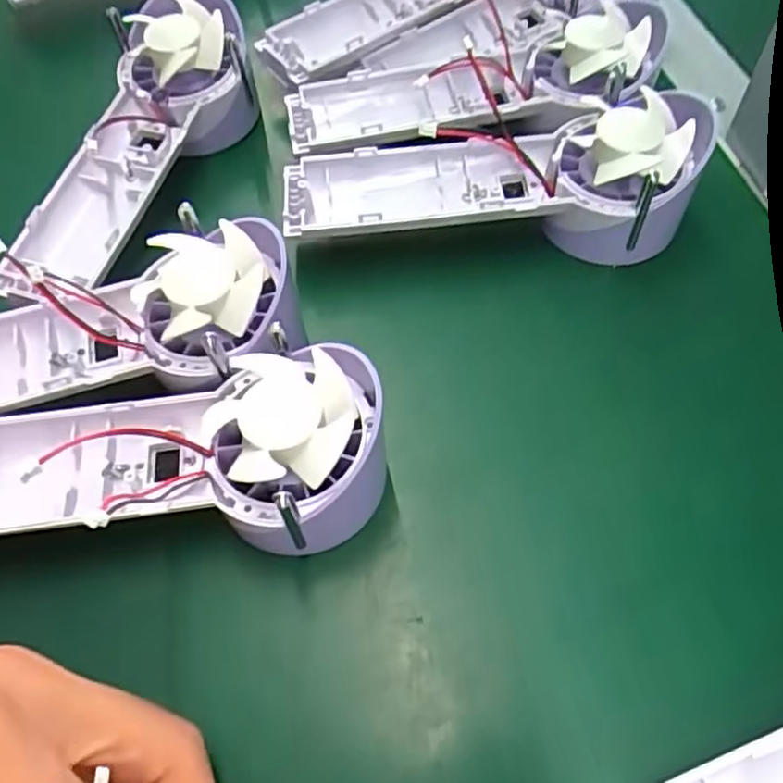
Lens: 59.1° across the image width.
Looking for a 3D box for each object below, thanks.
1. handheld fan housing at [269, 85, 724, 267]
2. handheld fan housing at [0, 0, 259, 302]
[{"bbox_3d":[0.042,-0.093,0.296,0.175,0.041,0.060,0,58,3],"label":"handheld fan housing"},{"bbox_3d":[-0.122,-0.113,0.324,0.060,0.052,0.170,23,76,16],"label":"handheld fan housing"}]

